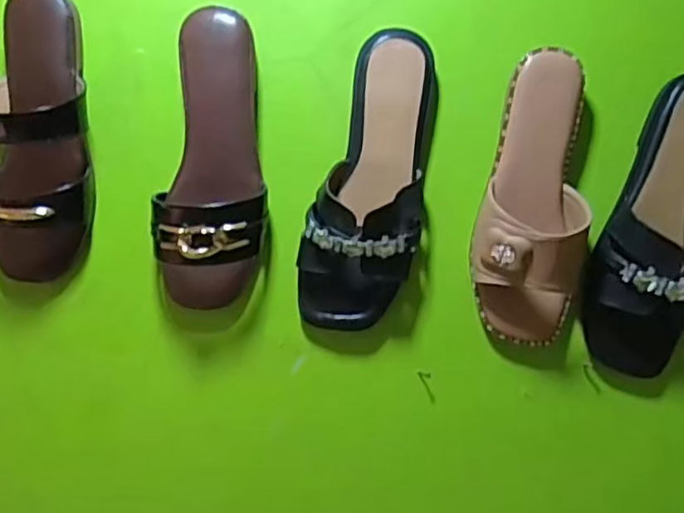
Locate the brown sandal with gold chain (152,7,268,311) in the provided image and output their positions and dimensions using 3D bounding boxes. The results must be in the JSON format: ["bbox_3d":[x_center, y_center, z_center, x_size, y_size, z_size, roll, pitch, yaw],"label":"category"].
[{"bbox_3d":[-0.103,-0.075,0.545,0.085,0.234,0.060,7,4,-2],"label":"brown sandal with gold chain"}]

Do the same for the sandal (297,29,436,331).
[{"bbox_3d":[0.023,-0.062,0.549,0.095,0.243,0.044,7,4,-6],"label":"sandal"}]

